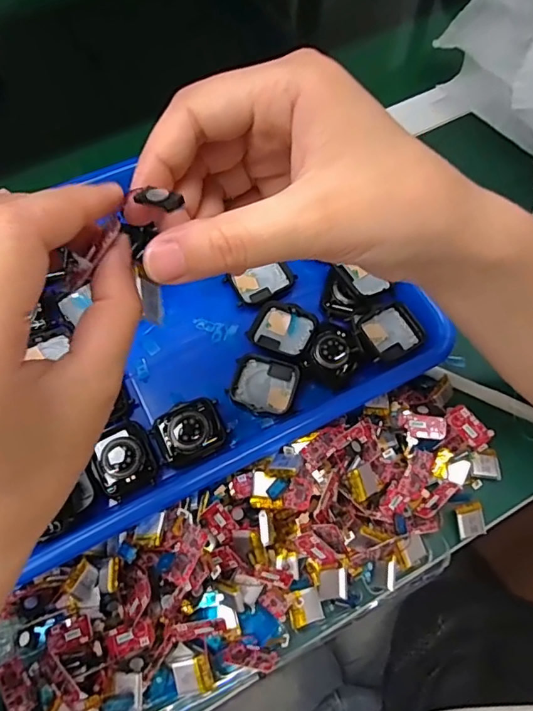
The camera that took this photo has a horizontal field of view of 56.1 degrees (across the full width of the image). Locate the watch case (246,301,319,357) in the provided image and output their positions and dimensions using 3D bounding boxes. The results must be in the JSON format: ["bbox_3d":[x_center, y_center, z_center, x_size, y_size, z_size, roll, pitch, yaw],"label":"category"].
[{"bbox_3d":[0.011,-0.019,0.344,0.042,0.007,0.037,26,68,10],"label":"watch case"}]

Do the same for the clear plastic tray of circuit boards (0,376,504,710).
[{"bbox_3d":[0.002,0.115,0.287,0.311,0.047,0.102,-25,69,-11],"label":"clear plastic tray of circuit boards"}]

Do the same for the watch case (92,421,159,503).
[{"bbox_3d":[-0.089,0.064,0.310,0.036,0.010,0.042,-24,69,-11],"label":"watch case"}]

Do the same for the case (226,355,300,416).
[{"bbox_3d":[-0.002,0.019,0.330,0.042,0.005,0.037,15,67,6],"label":"case"}]

